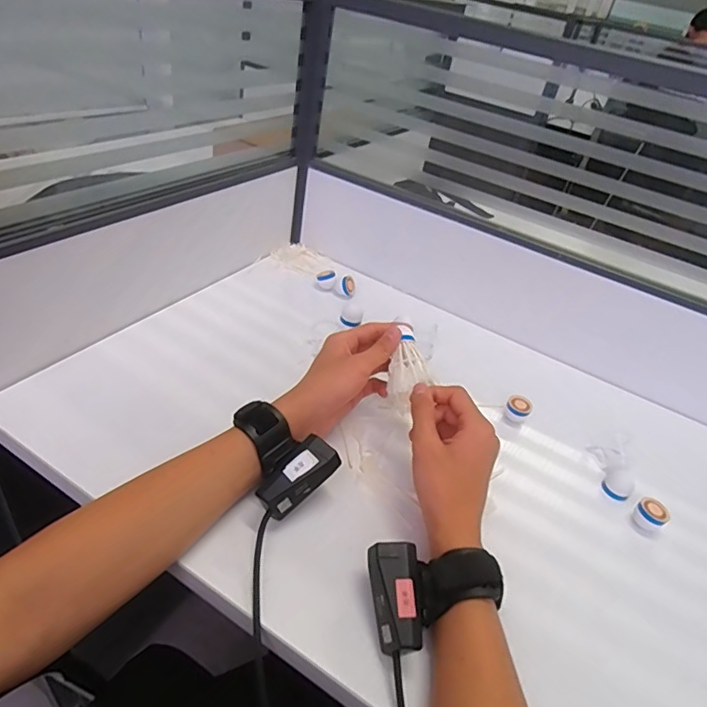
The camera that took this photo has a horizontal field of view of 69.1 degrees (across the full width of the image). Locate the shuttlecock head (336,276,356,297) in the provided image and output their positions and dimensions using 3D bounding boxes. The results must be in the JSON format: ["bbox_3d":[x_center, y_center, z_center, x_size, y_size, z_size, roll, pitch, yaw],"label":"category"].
[{"bbox_3d":[-0.010,-0.095,0.727,0.027,0.025,0.022,7,39,1],"label":"shuttlecock head"}]

